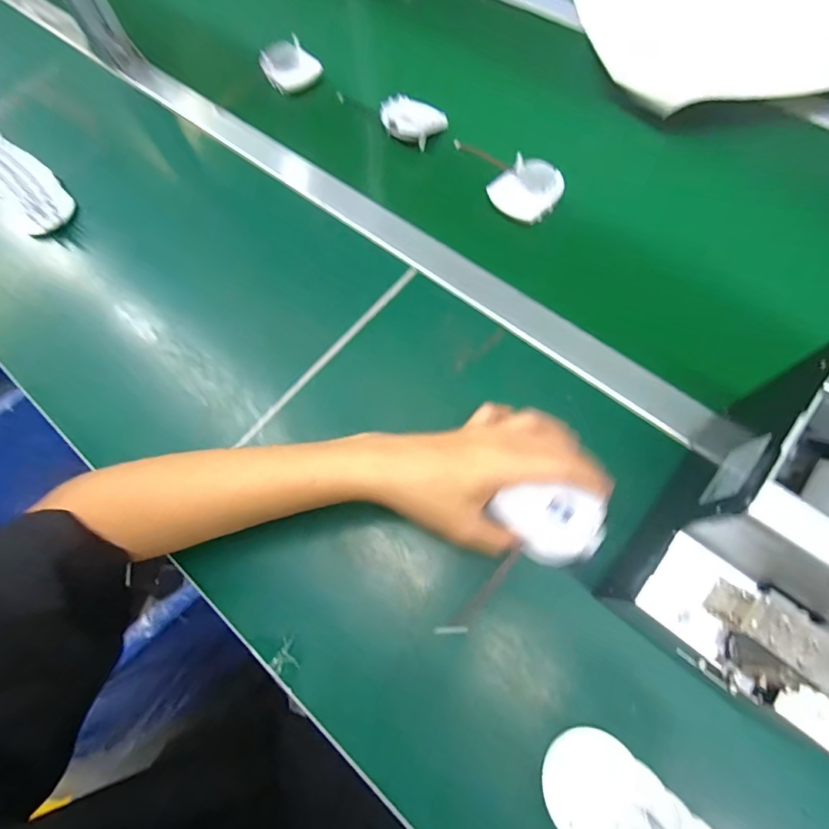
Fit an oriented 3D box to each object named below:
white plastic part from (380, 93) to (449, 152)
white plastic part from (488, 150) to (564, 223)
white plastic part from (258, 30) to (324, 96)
[{"bbox_3d":[-0.001,-0.344,0.527,0.078,0.026,0.052,9,73,-14],"label":"white plastic part"},{"bbox_3d":[0.120,-0.243,0.480,0.067,0.021,0.070,31,72,15],"label":"white plastic part"},{"bbox_3d":[-0.163,-0.455,0.580,0.071,0.023,0.070,-35,70,-11],"label":"white plastic part"}]

